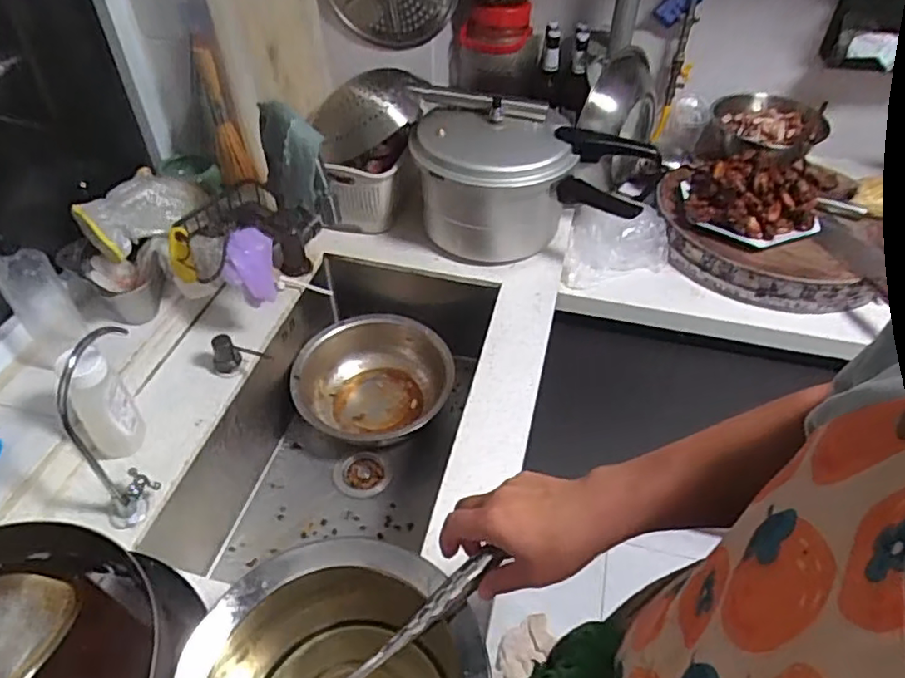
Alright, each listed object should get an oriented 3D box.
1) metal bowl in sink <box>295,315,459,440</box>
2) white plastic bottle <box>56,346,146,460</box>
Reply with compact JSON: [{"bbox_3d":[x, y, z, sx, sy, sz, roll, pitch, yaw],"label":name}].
[{"bbox_3d":[-0.152,0.090,1.195,0.259,0.121,0.274,0,45,0],"label":"metal bowl in sink"},{"bbox_3d":[-0.471,0.084,0.814,0.072,0.174,0.064,-32,54,-28],"label":"white plastic bottle"}]

